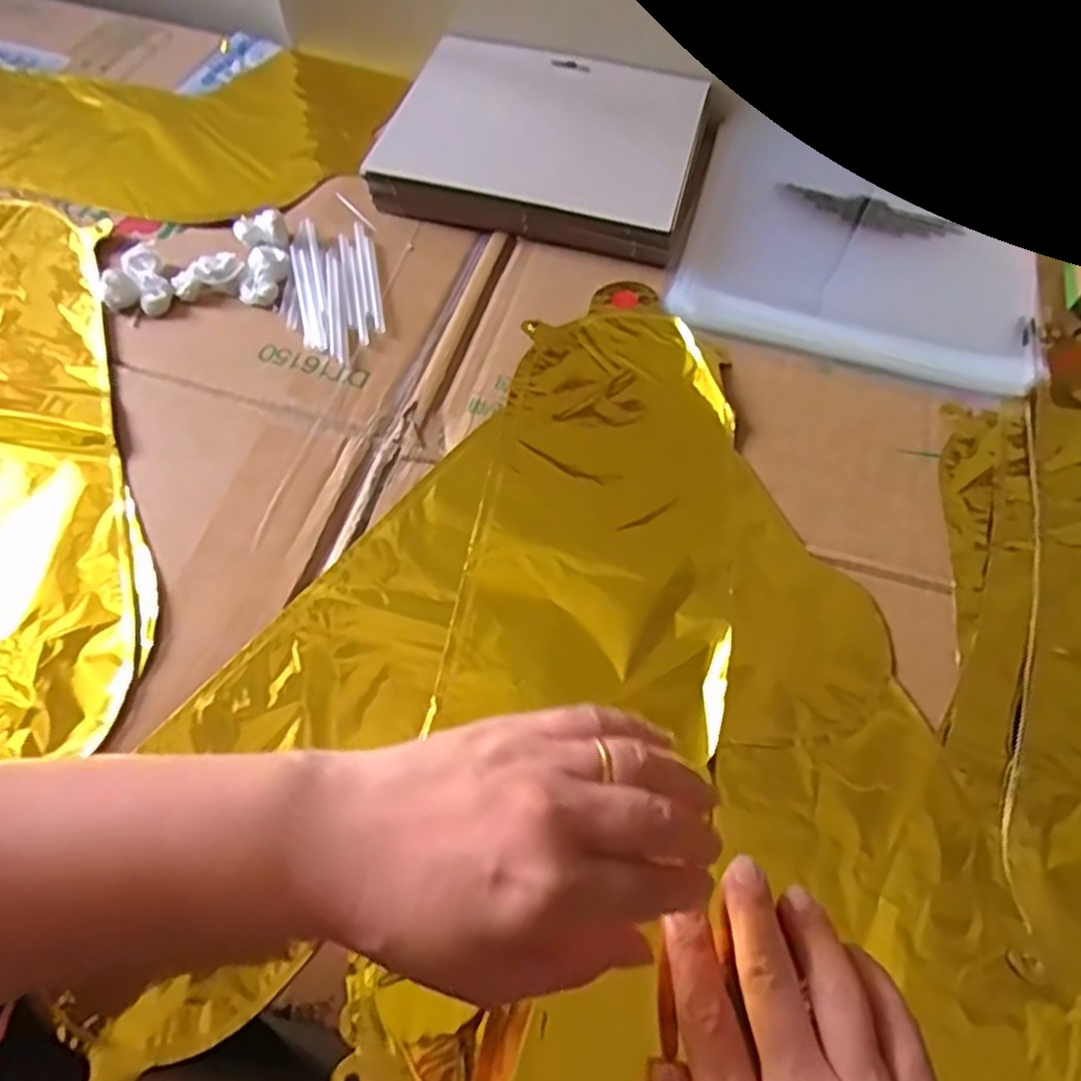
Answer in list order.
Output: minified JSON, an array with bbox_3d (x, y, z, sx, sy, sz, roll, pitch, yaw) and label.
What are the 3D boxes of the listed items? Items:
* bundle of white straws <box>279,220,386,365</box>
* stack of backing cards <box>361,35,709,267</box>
[{"bbox_3d":[-0.124,-0.150,0.458,0.054,0.005,0.109,-10,60,-8],"label":"bundle of white straws"},{"bbox_3d":[0.005,-0.266,0.512,0.193,0.026,0.168,13,60,5],"label":"stack of backing cards"}]

